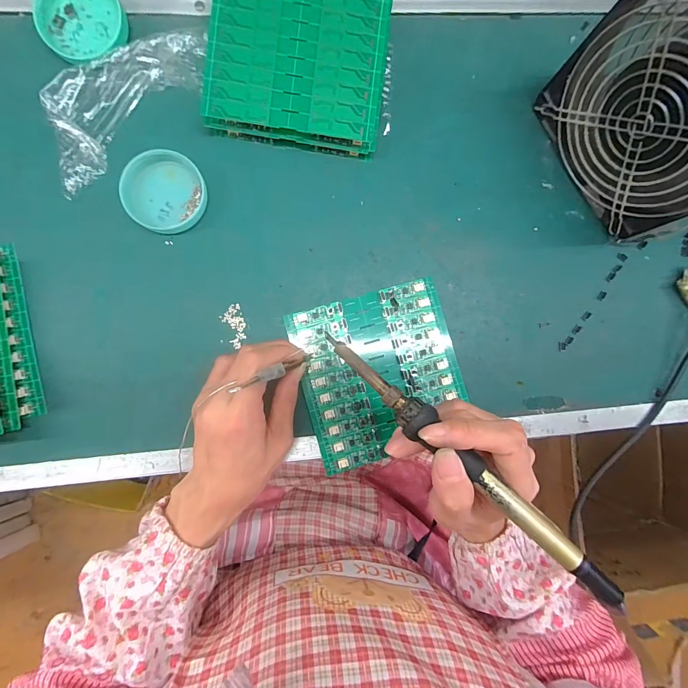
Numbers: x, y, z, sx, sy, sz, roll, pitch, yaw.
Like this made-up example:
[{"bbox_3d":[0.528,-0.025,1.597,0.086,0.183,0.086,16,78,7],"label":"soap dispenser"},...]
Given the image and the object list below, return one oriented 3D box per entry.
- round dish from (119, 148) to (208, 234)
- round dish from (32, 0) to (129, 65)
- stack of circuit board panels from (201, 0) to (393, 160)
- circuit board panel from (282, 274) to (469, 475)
[{"bbox_3d":[-0.147,-0.126,0.293,0.060,0.015,0.065,0,89,-5],"label":"round dish"},{"bbox_3d":[-0.212,-0.262,0.286,0.062,0.013,0.064,28,87,-4],"label":"round dish"},{"bbox_3d":[-0.036,-0.240,0.293,0.138,0.031,0.139,7,88,-5],"label":"stack of circuit board panels"},{"bbox_3d":[0.033,0.025,0.307,0.133,0.006,0.136,-16,88,-5],"label":"circuit board panel"}]

